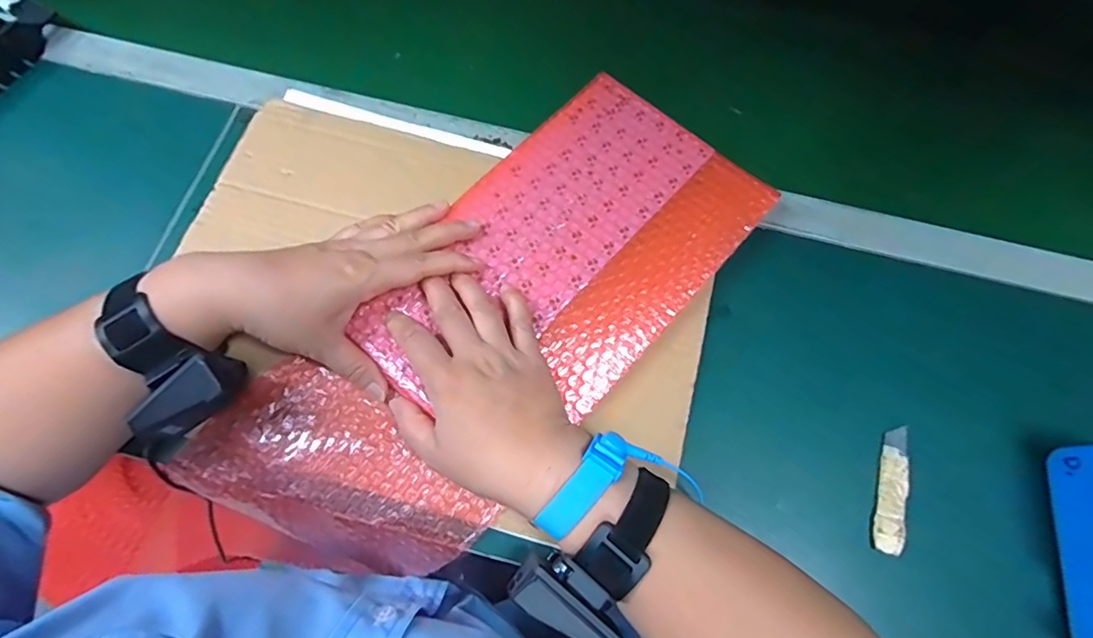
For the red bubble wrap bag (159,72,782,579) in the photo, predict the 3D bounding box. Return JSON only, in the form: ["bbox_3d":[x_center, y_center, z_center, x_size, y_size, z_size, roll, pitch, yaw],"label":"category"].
[{"bbox_3d":[-0.035,0.004,0.407,0.185,0.037,0.445,42,78,11],"label":"red bubble wrap bag"}]

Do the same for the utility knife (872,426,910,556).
[{"bbox_3d":[0.244,0.118,0.377,0.020,0.006,0.087,20,71,5],"label":"utility knife"}]

